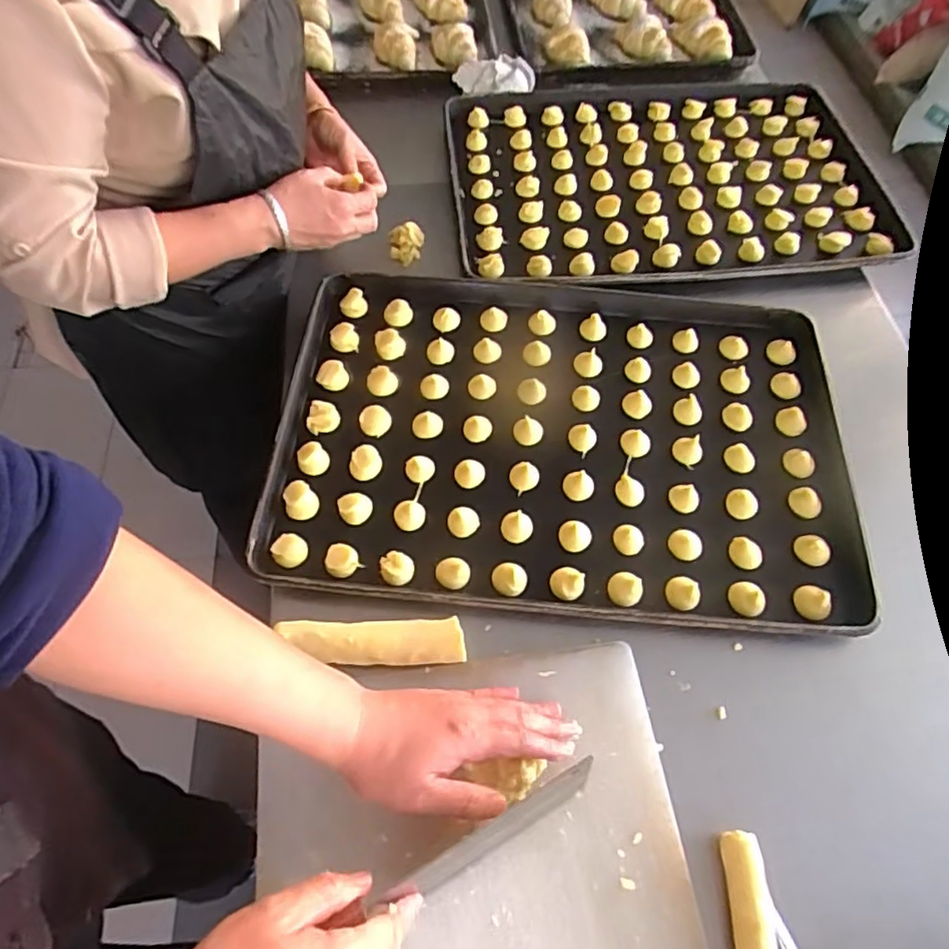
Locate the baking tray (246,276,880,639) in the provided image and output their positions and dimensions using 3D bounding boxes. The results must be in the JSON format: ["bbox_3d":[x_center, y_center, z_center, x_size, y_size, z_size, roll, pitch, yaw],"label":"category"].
[{"bbox_3d":[0.093,-0.047,0.685,0.589,0.023,0.411,4,60,0],"label":"baking tray"}]

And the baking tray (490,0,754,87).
[{"bbox_3d":[0.247,-0.939,1.171,0.424,0.049,0.677,-1,61,-2],"label":"baking tray"}]

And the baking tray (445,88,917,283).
[{"bbox_3d":[0.267,-0.432,0.905,0.585,0.023,0.421,-7,61,-6],"label":"baking tray"}]

